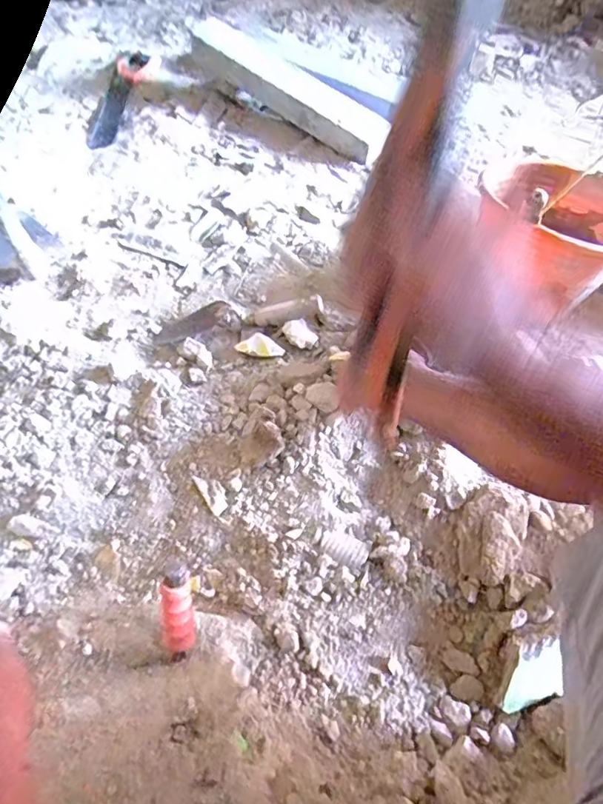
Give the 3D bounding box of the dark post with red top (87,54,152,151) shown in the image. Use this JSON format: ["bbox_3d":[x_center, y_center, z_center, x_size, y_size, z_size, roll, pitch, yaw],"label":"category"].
[{"bbox_3d":[-0.517,-0.859,1.448,0.096,0.029,0.505,2,55,-2],"label":"dark post with red top"}]

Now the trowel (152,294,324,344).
[{"bbox_3d":[-0.116,-0.150,0.938,0.309,0.037,0.064,-6,54,15],"label":"trowel"}]

